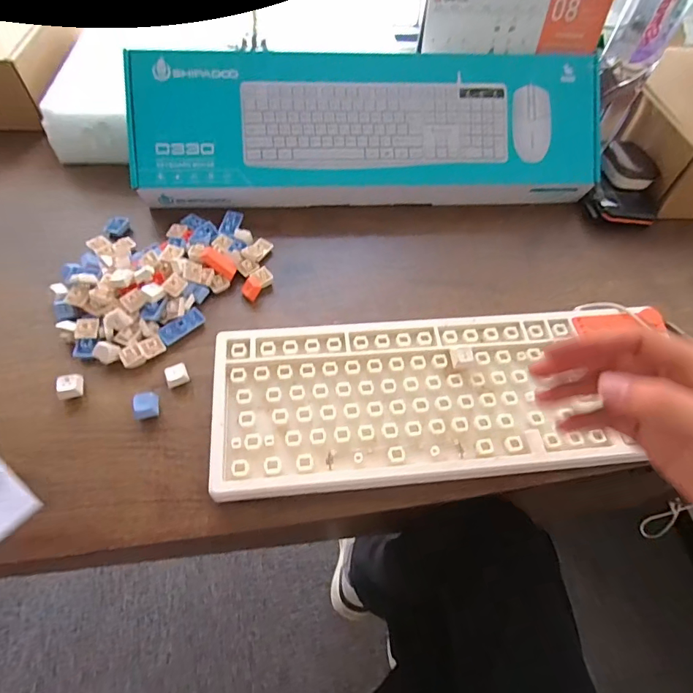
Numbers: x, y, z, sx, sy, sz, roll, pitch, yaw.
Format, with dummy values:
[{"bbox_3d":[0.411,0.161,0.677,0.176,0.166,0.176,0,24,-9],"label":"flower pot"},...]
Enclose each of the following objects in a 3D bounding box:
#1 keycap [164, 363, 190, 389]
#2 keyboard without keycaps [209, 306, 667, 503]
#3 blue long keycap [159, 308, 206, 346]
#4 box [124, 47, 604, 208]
[{"bbox_3d":[-0.146,0.025,0.371,0.018,0.013,0.019,-16,57,-15],"label":"keycap"},{"bbox_3d":[0.079,0.040,0.361,0.363,0.034,0.140,-2,55,-6],"label":"keyboard without keycaps"},{"bbox_3d":[-0.153,-0.019,0.401,0.043,0.009,0.018,-42,110,-26],"label":"blue long keycap"},{"bbox_3d":[0.031,-0.258,0.500,0.530,0.045,0.178,-3,95,-5],"label":"box"}]

